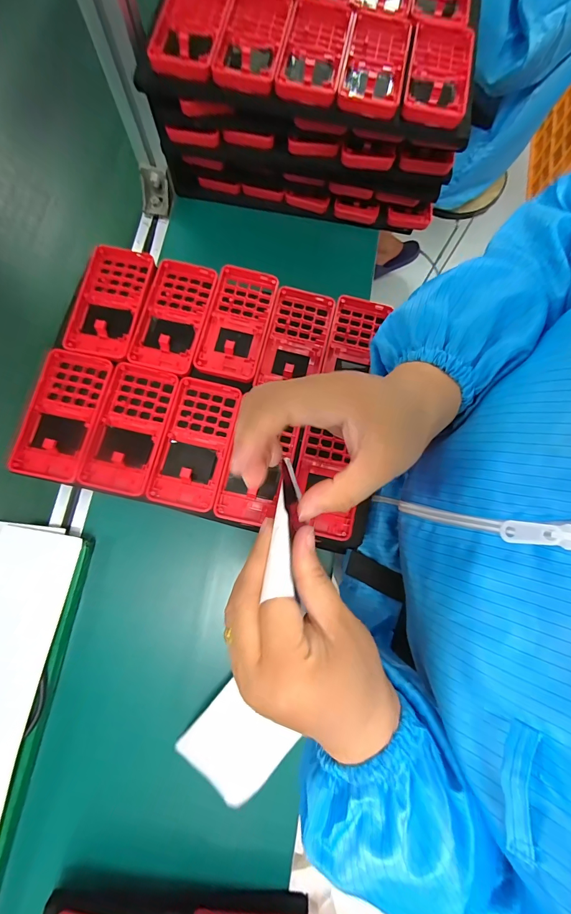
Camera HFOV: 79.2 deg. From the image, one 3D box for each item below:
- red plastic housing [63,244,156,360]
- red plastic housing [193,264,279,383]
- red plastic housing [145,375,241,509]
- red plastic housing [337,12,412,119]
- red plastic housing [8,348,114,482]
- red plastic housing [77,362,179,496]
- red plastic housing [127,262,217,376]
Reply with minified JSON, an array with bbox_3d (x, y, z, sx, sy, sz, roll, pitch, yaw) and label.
[{"bbox_3d":[-0.180,-0.161,0.352,0.064,0.010,0.125,10,79,1],"label":"red plastic housing"},{"bbox_3d":[-0.051,-0.139,0.356,0.063,0.014,0.124,13,79,2],"label":"red plastic housing"},{"bbox_3d":[-0.086,-0.014,0.329,0.062,0.009,0.122,13,79,2],"label":"red plastic housing"},{"bbox_3d":[0.092,-0.401,0.352,0.063,0.017,0.124,11,79,1],"label":"red plastic housing"},{"bbox_3d":[-0.214,-0.041,0.329,0.064,0.010,0.122,12,79,1],"label":"red plastic housing"},{"bbox_3d":[-0.149,-0.029,0.329,0.064,0.010,0.122,13,79,2],"label":"red plastic housing"},{"bbox_3d":[-0.115,-0.145,0.354,0.064,0.015,0.124,11,79,1],"label":"red plastic housing"}]

